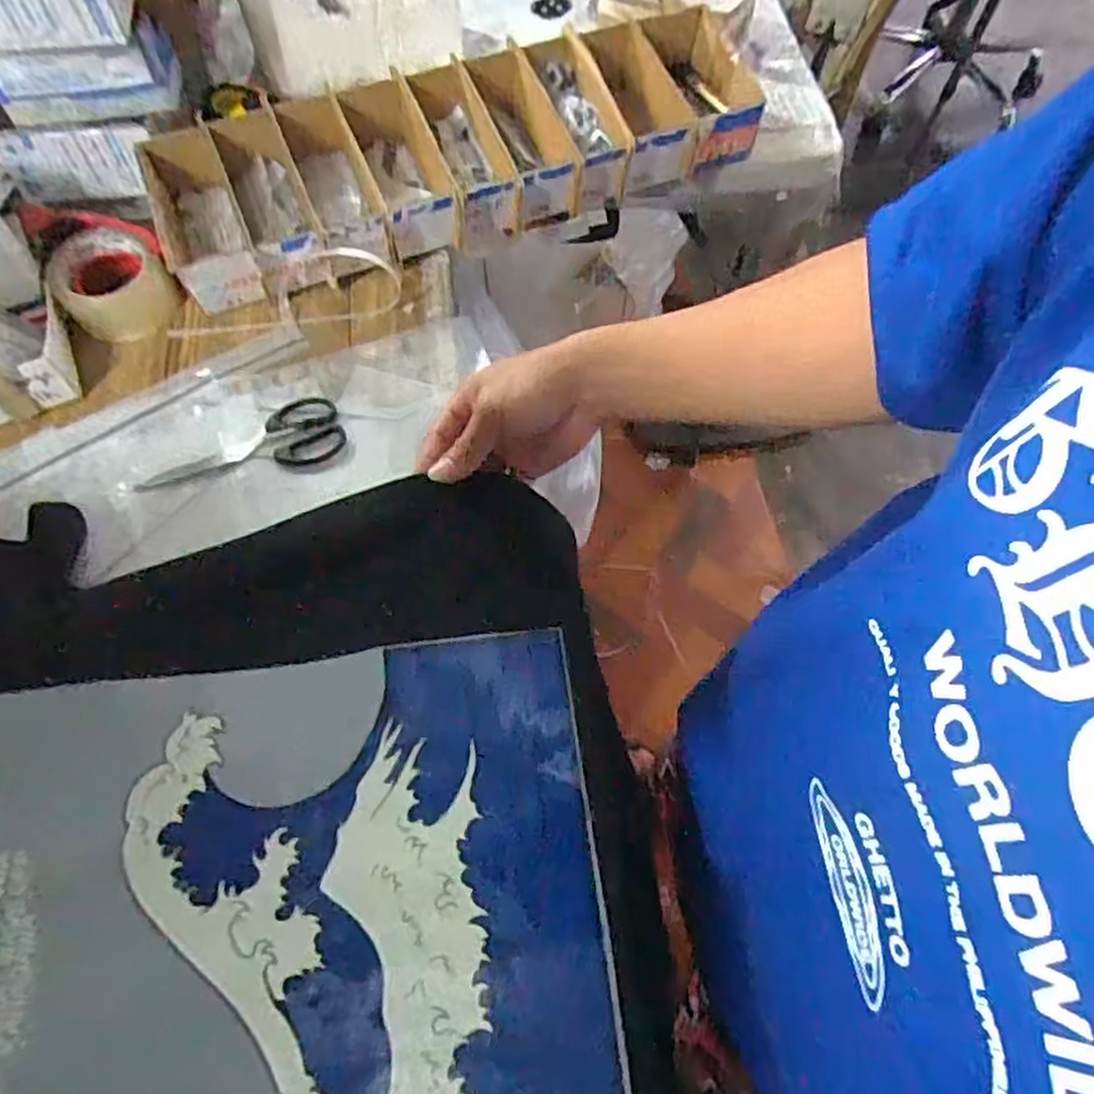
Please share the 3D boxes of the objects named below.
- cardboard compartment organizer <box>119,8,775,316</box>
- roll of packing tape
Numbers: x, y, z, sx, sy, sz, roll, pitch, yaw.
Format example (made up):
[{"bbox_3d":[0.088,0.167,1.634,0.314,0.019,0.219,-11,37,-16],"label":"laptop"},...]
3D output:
[{"bbox_3d":[-0.055,-0.411,0.755,0.669,0.098,0.180,-21,65,-11],"label":"cardboard compartment organizer"},{"bbox_3d":[-0.420,-0.255,0.698,0.098,0.059,0.096,0,63,-1],"label":"roll of packing tape"}]

